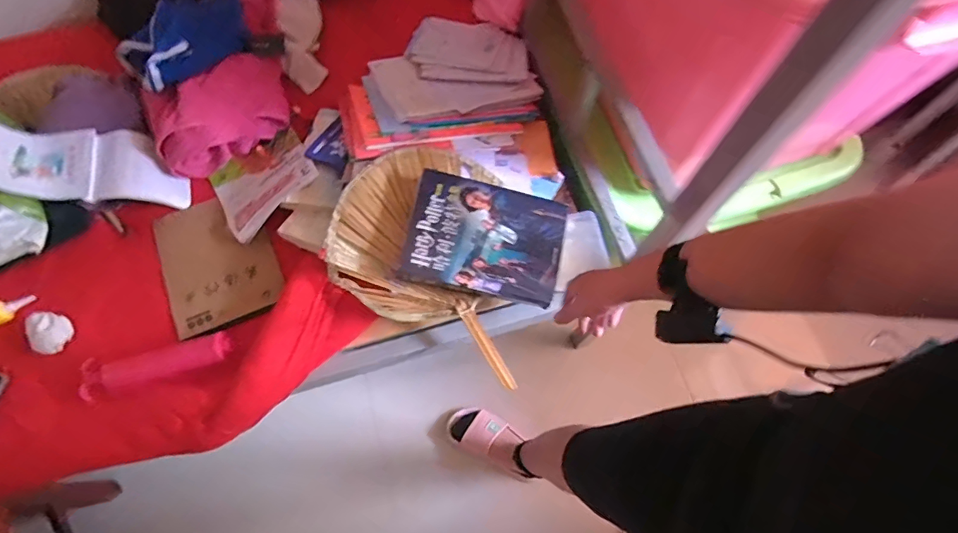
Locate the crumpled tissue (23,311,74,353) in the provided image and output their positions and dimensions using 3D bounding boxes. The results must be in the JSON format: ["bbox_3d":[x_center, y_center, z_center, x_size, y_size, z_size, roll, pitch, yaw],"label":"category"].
[{"bbox_3d":[-0.687,0.104,0.765,0.055,0.034,0.059,13,69,4],"label":"crumpled tissue"}]

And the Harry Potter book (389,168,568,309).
[{"bbox_3d":[0.008,-0.045,0.783,0.249,0.034,0.183,14,76,-4],"label":"Harry Potter book"}]

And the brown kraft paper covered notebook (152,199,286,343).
[{"bbox_3d":[-0.453,-0.014,0.827,0.185,0.014,0.248,-24,71,-10],"label":"brown kraft paper covered notebook"}]

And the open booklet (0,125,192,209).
[{"bbox_3d":[-0.661,-0.173,0.808,0.301,0.048,0.134,6,66,-30],"label":"open booklet"}]

